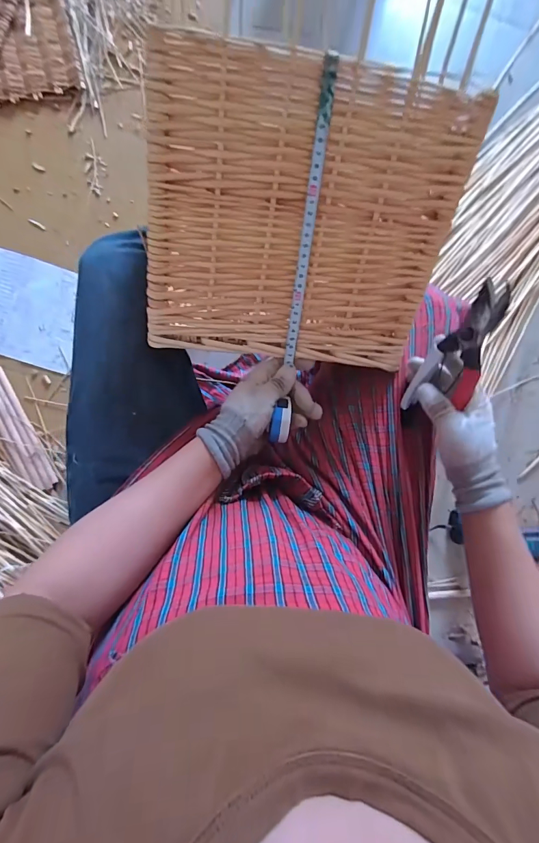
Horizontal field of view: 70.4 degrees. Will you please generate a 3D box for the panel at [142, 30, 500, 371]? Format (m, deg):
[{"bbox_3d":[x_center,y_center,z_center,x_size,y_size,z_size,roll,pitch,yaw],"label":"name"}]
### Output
[{"bbox_3d":[0.032,-0.195,0.396,0.308,0.012,0.269,5,121,-6],"label":"panel"}]

